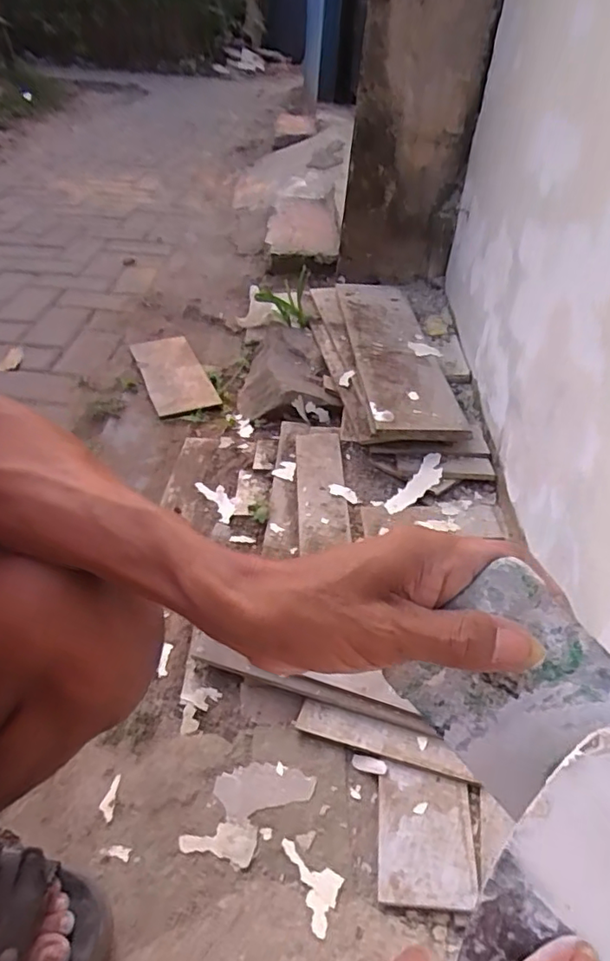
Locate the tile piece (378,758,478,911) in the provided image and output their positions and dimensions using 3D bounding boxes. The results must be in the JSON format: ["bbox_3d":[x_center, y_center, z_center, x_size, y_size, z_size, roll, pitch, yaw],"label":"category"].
[{"bbox_3d":[0.113,0.332,0.547,0.085,0.015,0.118,7,40,3],"label":"tile piece"}]

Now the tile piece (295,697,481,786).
[{"bbox_3d":[0.081,0.271,0.608,0.186,0.006,0.035,9,50,20],"label":"tile piece"}]

